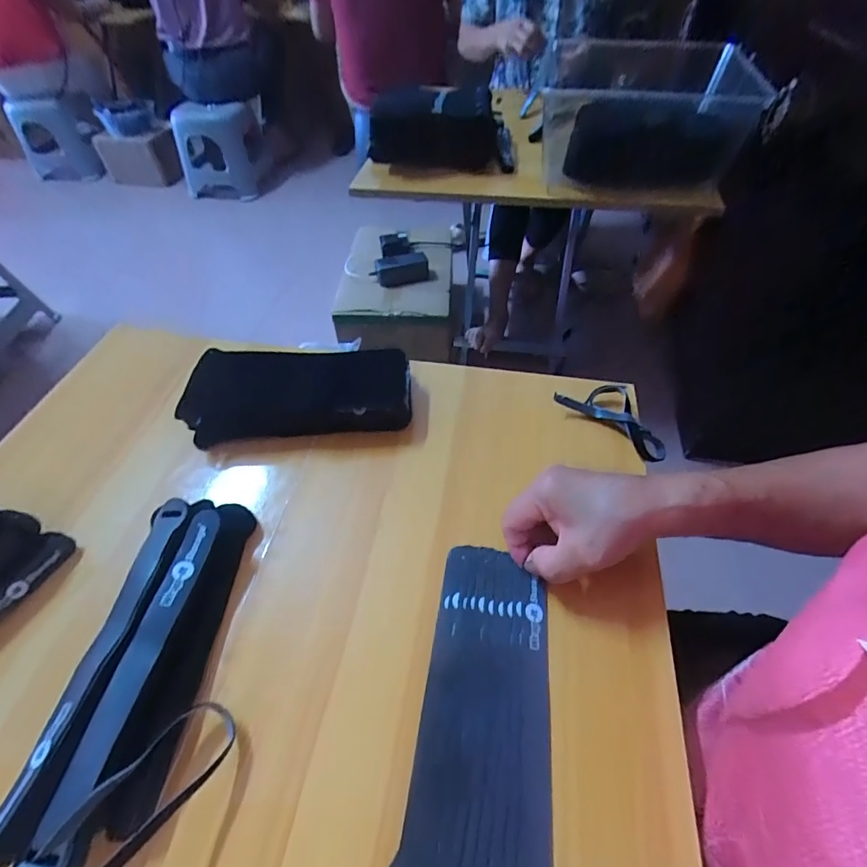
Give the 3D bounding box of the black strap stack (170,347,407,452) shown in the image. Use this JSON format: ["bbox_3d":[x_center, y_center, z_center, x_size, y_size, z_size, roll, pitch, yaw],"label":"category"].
[{"bbox_3d":[-0.122,-0.040,0.428,0.197,0.040,0.085,-3,51,0],"label":"black strap stack"}]

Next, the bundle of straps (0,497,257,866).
[{"bbox_3d":[-0.166,0.146,0.283,0.093,0.046,0.234,2,51,4],"label":"bundle of straps"}]

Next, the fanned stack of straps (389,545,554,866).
[{"bbox_3d":[0.033,0.168,0.283,0.078,0.009,0.195,6,52,7],"label":"fanned stack of straps"}]

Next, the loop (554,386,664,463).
[{"bbox_3d":[0.169,-0.019,0.420,0.102,0.022,0.049,29,57,24],"label":"loop"}]

